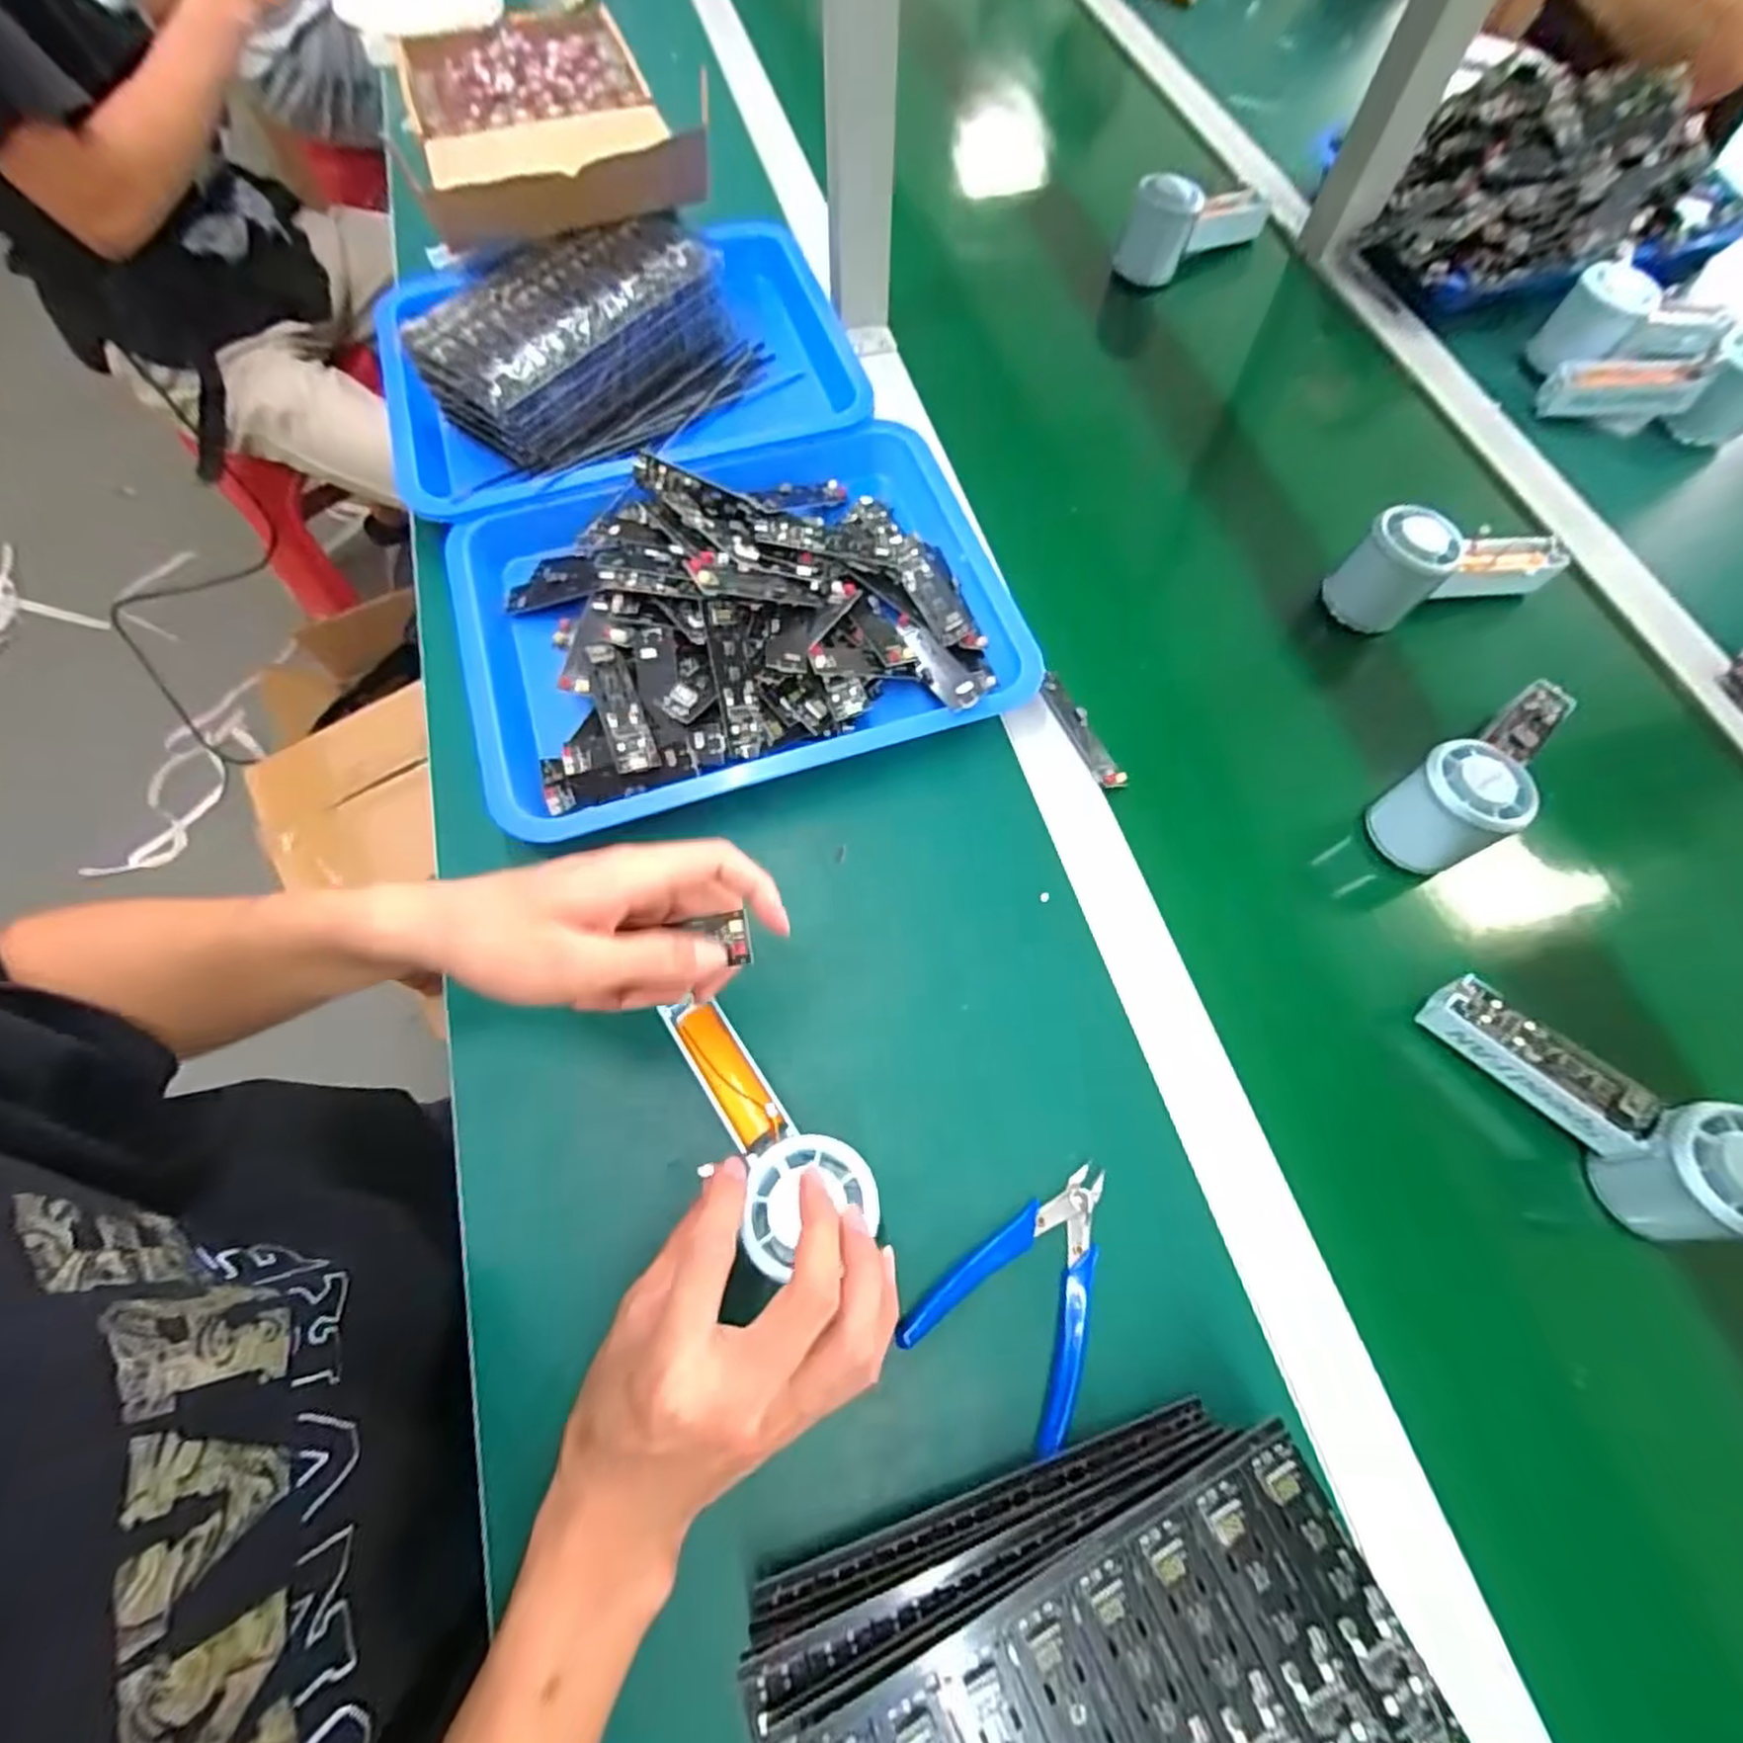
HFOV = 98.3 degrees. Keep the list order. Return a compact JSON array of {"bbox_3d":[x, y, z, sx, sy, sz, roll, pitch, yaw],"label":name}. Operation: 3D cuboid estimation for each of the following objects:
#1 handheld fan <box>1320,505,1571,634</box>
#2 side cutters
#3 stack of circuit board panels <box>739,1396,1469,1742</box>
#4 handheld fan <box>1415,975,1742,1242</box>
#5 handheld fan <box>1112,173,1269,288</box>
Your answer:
[{"bbox_3d":[0.395,-0.208,0.511,0.160,0.066,0.049,-14,67,-7],"label":"handheld fan"},{"bbox_3d":[0.076,0.189,0.347,0.078,0.009,0.109,34,70,13],"label":"side cutters"},{"bbox_3d":[0.074,0.296,0.272,0.214,0.062,0.115,-17,68,-9],"label":"stack of circuit board panels"},{"bbox_3d":[0.351,0.113,0.364,0.151,0.065,0.051,37,71,14],"label":"handheld fan"},{"bbox_3d":[0.288,-0.583,0.671,0.140,0.071,0.051,-33,71,-14],"label":"handheld fan"}]

